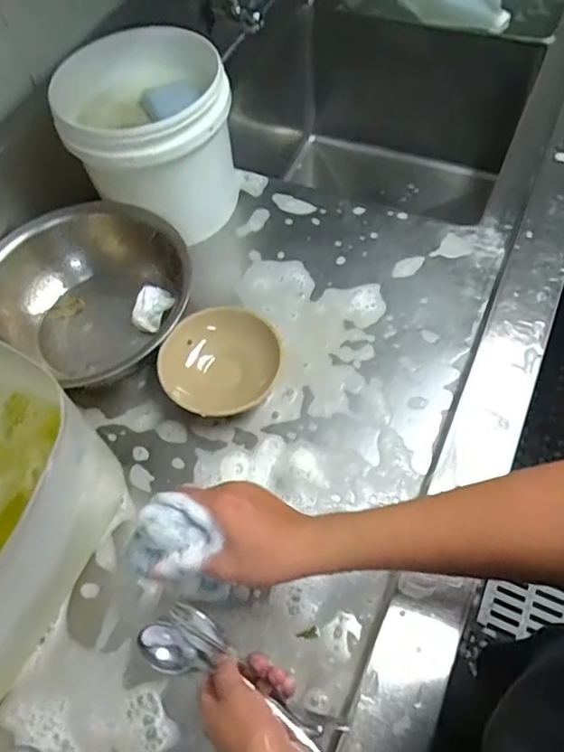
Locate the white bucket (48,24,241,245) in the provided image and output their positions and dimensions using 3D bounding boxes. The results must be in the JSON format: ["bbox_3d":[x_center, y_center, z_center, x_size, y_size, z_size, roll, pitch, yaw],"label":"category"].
[{"bbox_3d":[-0.165,-0.317,0.781,0.195,0.198,0.230,-7,60,1],"label":"white bucket"}]

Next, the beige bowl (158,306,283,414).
[{"bbox_3d":[-0.074,-0.015,0.679,0.120,0.063,0.137,19,63,15],"label":"beige bowl"}]

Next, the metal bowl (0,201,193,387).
[{"bbox_3d":[-0.238,-0.111,0.725,0.225,0.107,0.218,-2,60,3],"label":"metal bowl"}]

